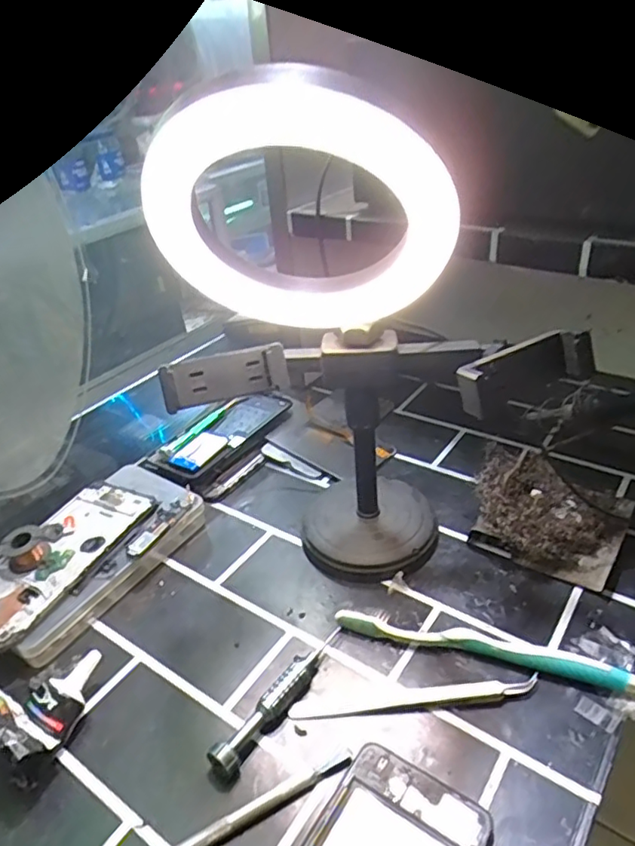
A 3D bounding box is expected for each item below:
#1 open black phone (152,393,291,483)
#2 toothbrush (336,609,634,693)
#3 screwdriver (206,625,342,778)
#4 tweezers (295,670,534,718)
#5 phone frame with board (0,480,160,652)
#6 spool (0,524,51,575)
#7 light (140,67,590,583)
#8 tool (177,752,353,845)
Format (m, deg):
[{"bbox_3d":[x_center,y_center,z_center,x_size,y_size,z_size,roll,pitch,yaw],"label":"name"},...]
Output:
[{"bbox_3d":[-0.093,0.007,0.591,0.065,0.012,0.149,24,42,29],"label":"open black phone"},{"bbox_3d":[0.103,0.143,0.378,0.184,0.014,0.014,7,35,19],"label":"toothbrush"},{"bbox_3d":[-0.021,0.162,0.362,0.017,0.015,0.112,17,39,31],"label":"screwdriver"},{"bbox_3d":[0.059,0.165,0.354,0.148,0.005,0.014,-7,33,-2],"label":"tweezers"},{"bbox_3d":[-0.197,0.100,0.452,0.075,0.005,0.154,13,41,28],"label":"phone frame with board"},{"bbox_3d":[-0.217,0.094,0.445,0.027,0.020,0.030,22,42,36],"label":"spool"},{"bbox_3d":[0.028,-0.025,0.364,0.213,0.319,0.134,-20,35,-21],"label":"light"},{"bbox_3d":[-0.043,0.205,0.305,0.137,0.006,0.009,-20,35,-21],"label":"tool"}]

